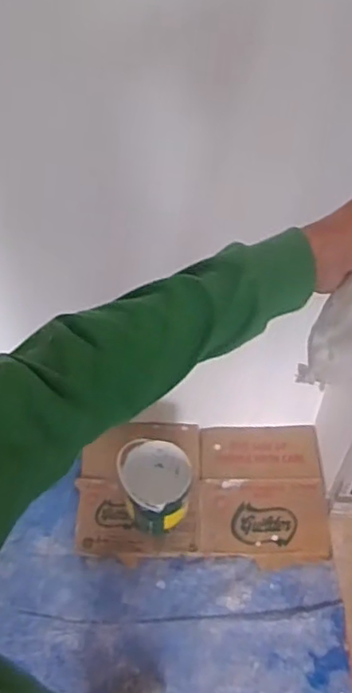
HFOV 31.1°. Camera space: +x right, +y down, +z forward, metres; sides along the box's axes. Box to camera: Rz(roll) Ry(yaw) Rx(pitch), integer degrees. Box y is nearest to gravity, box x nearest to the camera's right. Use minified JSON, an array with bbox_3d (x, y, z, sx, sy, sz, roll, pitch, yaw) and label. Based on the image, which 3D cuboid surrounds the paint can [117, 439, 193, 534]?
[{"bbox_3d":[-0.052,0.356,1.602,0.174,0.184,0.217,3,51,1],"label":"paint can"}]

